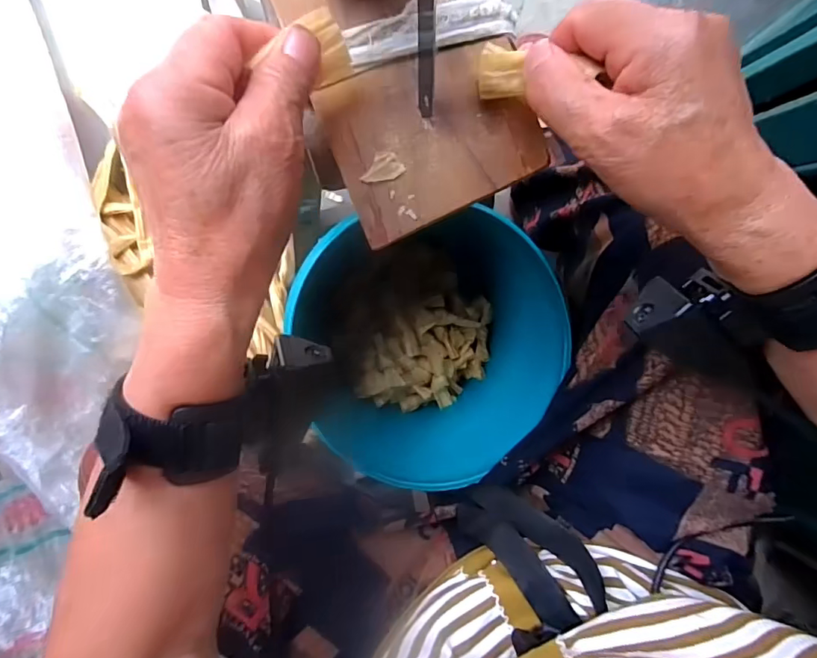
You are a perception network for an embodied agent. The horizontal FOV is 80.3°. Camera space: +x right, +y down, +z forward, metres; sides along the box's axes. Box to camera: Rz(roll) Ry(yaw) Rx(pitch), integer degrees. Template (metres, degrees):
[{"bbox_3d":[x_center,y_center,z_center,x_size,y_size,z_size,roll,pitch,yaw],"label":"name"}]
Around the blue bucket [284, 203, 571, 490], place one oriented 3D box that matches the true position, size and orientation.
[{"bbox_3d":[0.016,0.016,0.547,0.246,0.249,0.260,-1,97,-6],"label":"blue bucket"}]

